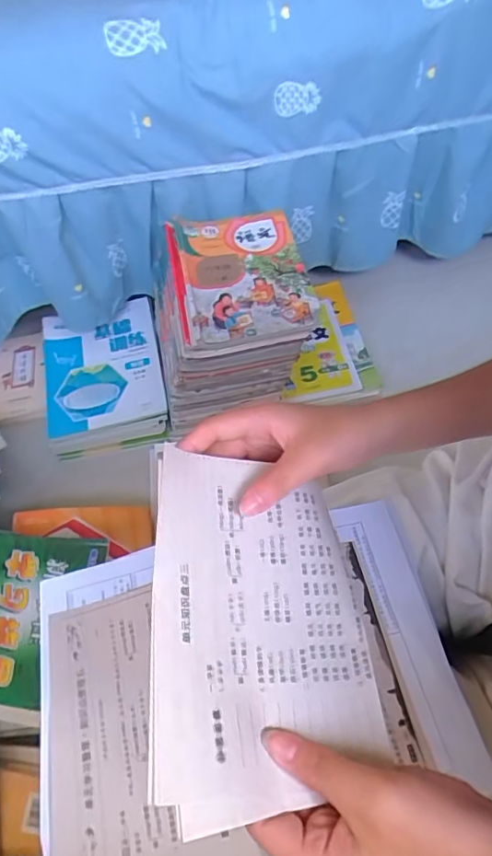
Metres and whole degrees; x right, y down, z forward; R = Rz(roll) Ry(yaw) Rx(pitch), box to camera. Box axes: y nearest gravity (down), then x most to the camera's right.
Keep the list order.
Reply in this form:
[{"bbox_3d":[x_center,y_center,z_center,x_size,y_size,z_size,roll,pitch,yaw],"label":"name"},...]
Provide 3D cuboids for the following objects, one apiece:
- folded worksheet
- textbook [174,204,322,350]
[{"bbox_3d":[0.009,0.101,0.289,0.127,0.012,0.182,11,54,-24],"label":"folded worksheet"},{"bbox_3d":[-0.004,-0.242,0.798,0.185,0.018,0.267,-8,60,-7],"label":"textbook"}]

